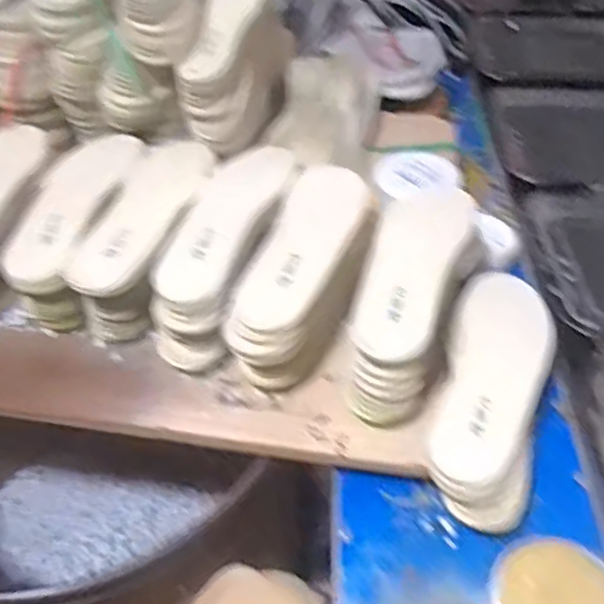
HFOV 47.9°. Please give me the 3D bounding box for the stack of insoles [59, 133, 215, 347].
[{"bbox_3d":[-0.161,-0.087,0.741,0.087,0.089,0.263,12,61,11],"label":"stack of insoles"}]

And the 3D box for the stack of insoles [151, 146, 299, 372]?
[{"bbox_3d":[-0.077,-0.067,0.716,0.095,0.079,0.278,14,60,12],"label":"stack of insoles"}]

